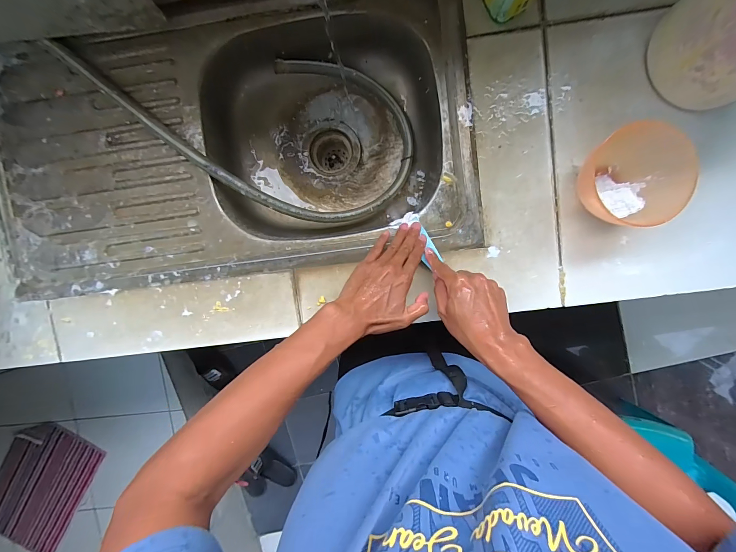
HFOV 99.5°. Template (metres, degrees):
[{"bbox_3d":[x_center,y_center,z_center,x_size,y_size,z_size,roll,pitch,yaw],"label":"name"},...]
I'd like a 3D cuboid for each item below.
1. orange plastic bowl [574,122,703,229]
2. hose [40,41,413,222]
[{"bbox_3d":[0.328,-0.114,0.409,0.105,0.083,0.103,0,95,3],"label":"orange plastic bowl"},{"bbox_3d":[-0.190,-0.259,0.502,0.537,0.126,0.266,17,96,1],"label":"hose"}]

